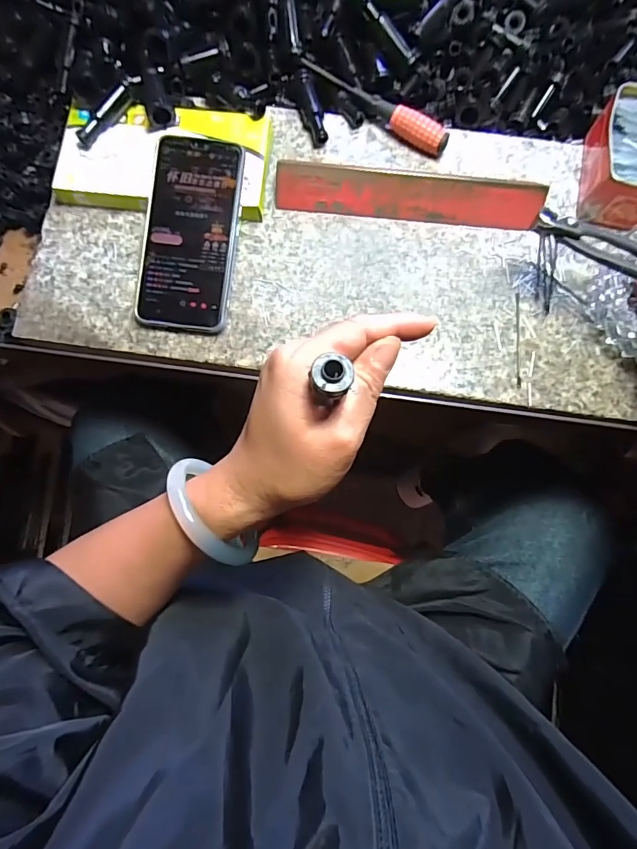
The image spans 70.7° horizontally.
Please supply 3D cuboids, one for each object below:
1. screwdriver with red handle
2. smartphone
[{"bbox_3d":[0.049,-0.289,0.406,0.150,0.020,0.019,34,81,6],"label":"screwdriver with red handle"},{"bbox_3d":[-0.105,-0.157,0.371,0.074,0.009,0.157,6,88,1],"label":"smartphone"}]

